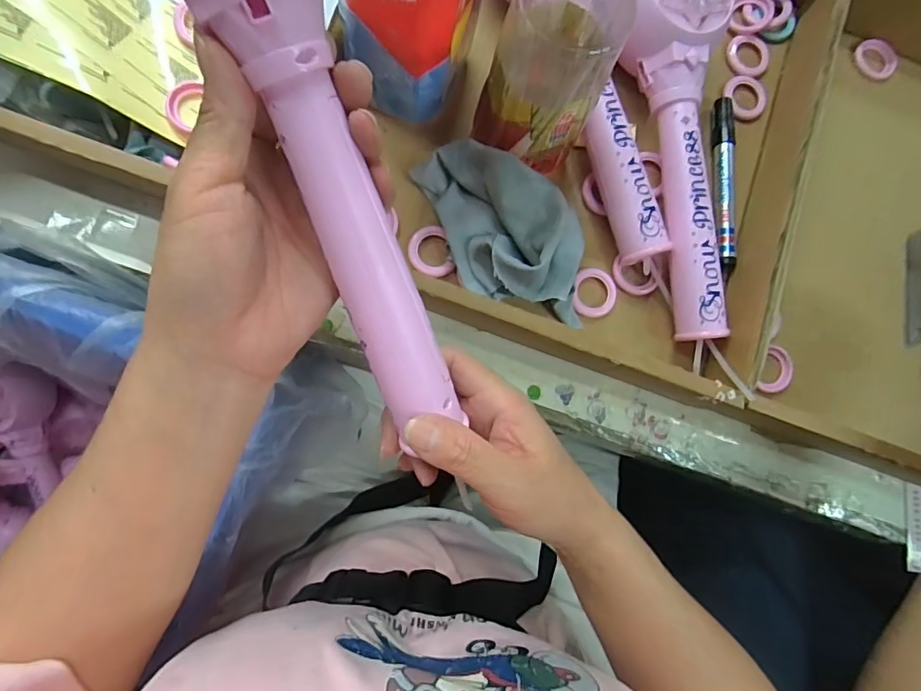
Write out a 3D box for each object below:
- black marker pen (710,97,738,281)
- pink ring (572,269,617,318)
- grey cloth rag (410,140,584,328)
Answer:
[{"bbox_3d":[0.210,-0.127,0.406,0.016,0.013,0.143,4,84,-7],"label":"black marker pen"},{"bbox_3d":[0.101,-0.039,0.387,0.033,0.005,0.036,1,84,-7],"label":"pink ring"},{"bbox_3d":[0.030,-0.084,0.363,0.141,0.046,0.090,20,82,-5],"label":"grey cloth rag"}]

